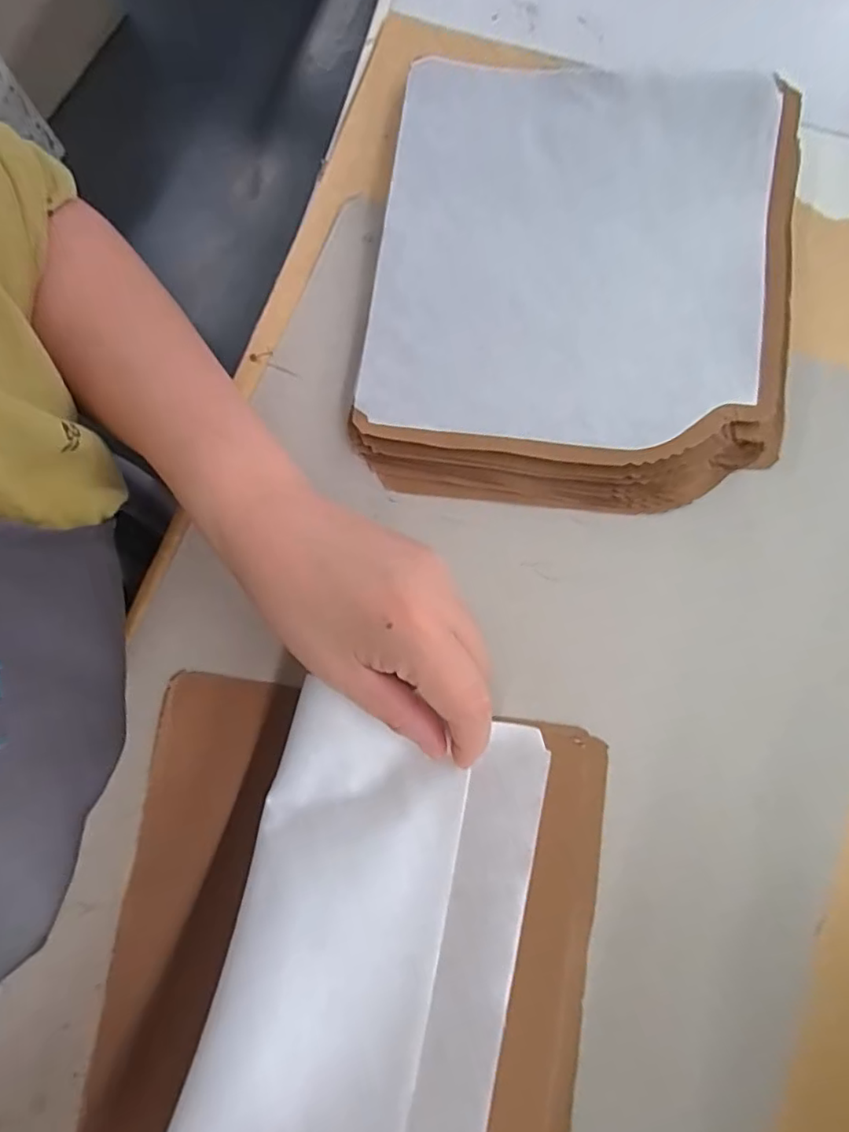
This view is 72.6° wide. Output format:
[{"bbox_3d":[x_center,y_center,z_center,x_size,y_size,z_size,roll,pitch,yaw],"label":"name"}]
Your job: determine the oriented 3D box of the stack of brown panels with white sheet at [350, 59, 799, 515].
[{"bbox_3d":[0.089,-0.161,0.323,0.224,0.024,0.259,8,80,1],"label":"stack of brown panels with white sheet"}]

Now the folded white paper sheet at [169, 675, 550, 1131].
[{"bbox_3d":[-0.024,0.155,0.224,0.112,0.013,0.193,12,65,8],"label":"folded white paper sheet"}]

